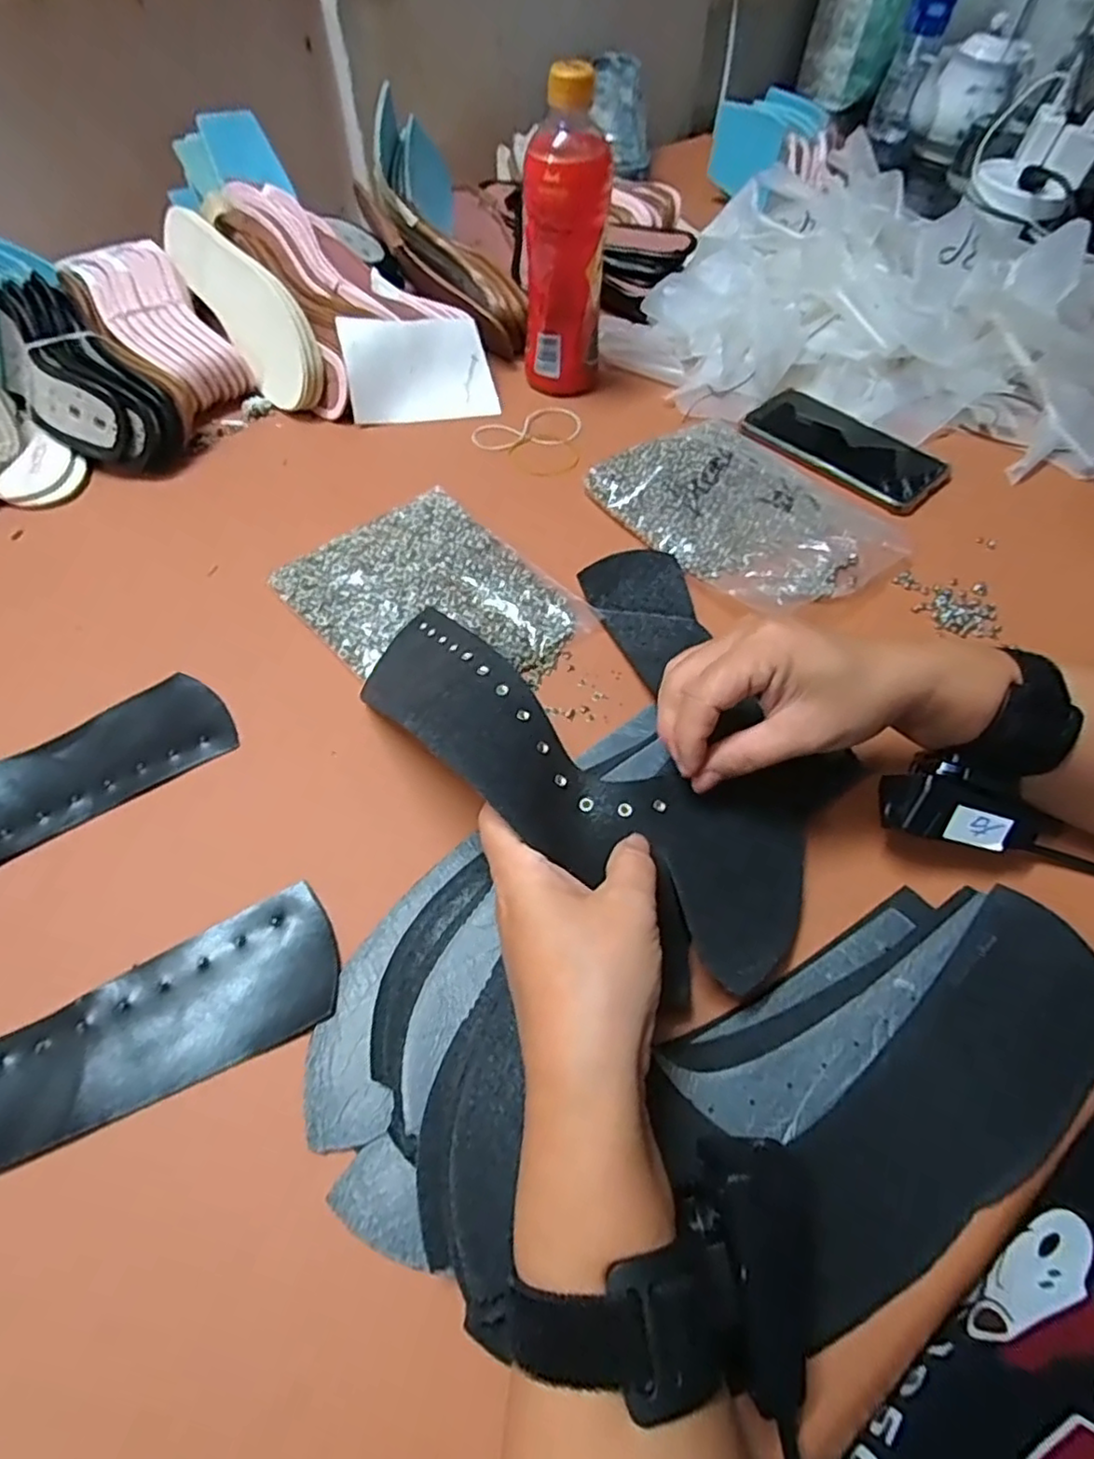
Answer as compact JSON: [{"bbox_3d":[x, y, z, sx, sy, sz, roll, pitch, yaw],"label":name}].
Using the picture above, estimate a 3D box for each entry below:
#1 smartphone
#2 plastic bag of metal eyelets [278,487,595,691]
[{"bbox_3d":[0.252,-0.239,0.562,0.088,0.013,0.165,-38,64,-22],"label":"smartphone"},{"bbox_3d":[-0.076,-0.090,0.447,0.146,0.017,0.178,-38,65,-23],"label":"plastic bag of metal eyelets"}]

